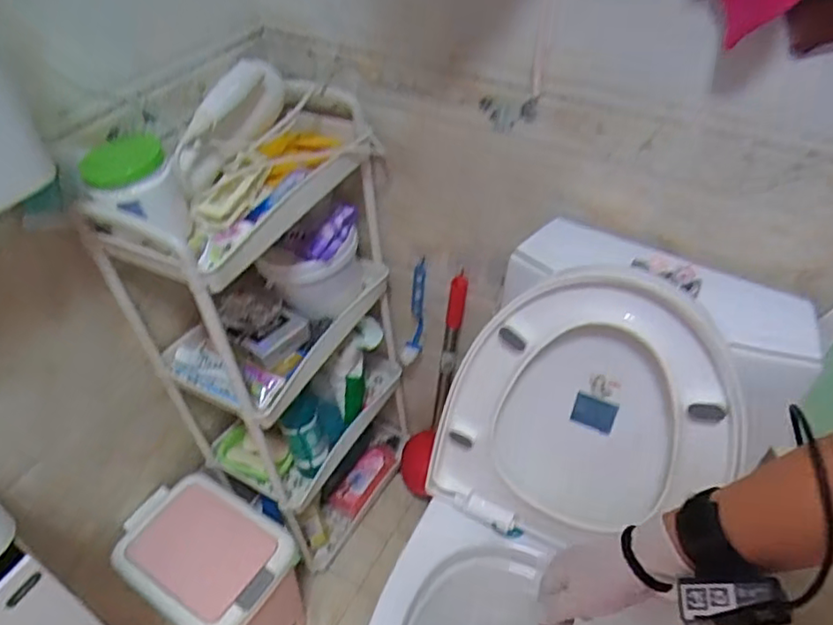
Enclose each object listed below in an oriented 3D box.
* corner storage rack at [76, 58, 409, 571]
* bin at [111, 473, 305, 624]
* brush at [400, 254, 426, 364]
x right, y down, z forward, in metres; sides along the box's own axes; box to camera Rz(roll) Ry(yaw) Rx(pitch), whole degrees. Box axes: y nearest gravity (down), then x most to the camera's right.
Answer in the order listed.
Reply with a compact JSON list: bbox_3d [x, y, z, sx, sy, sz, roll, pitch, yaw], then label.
[{"bbox_3d":[-0.211,0.067,1.051,0.211,0.899,0.379,22,49,22],"label":"corner storage rack"},{"bbox_3d":[-0.341,0.471,1.080,0.272,0.322,0.192,25,50,24],"label":"bin"},{"bbox_3d":[-0.007,0.003,1.115,0.037,0.231,0.037,13,46,13],"label":"brush"}]

